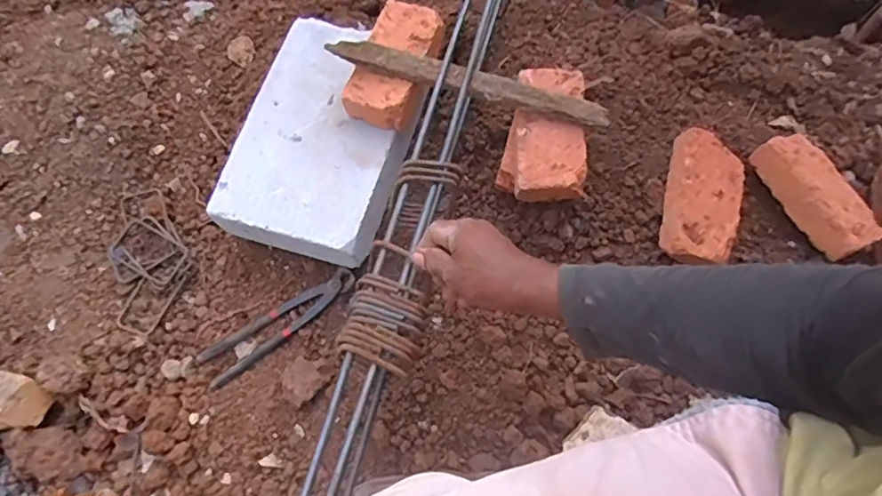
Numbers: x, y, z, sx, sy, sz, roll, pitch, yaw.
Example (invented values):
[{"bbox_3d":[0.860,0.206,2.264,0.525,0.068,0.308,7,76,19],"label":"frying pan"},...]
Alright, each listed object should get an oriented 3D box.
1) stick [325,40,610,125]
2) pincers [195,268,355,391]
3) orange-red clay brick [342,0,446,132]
[{"bbox_3d":[0.033,-0.198,0.658,0.330,0.025,0.032,15,62,5],"label":"stick"},{"bbox_3d":[-0.210,0.100,0.725,0.223,0.014,0.053,-33,68,-5],"label":"pincers"},{"bbox_3d":[-0.056,-0.229,0.691,0.085,0.042,0.161,19,79,7],"label":"orange-red clay brick"}]

